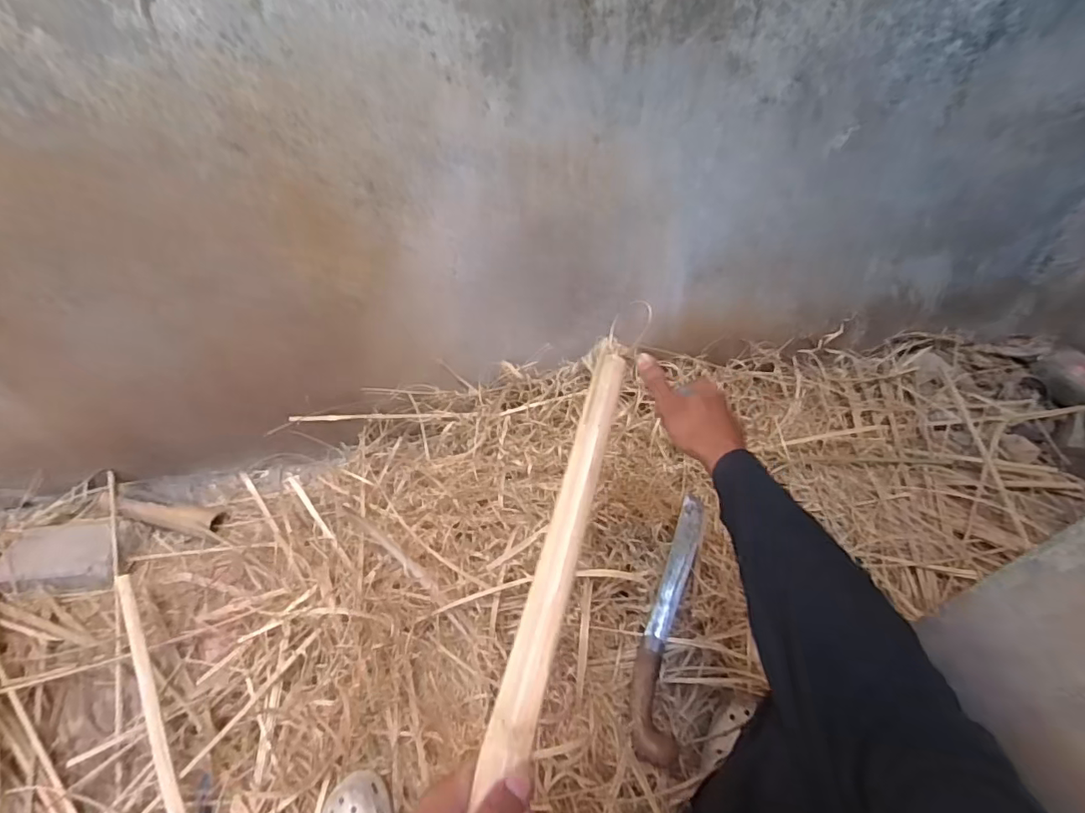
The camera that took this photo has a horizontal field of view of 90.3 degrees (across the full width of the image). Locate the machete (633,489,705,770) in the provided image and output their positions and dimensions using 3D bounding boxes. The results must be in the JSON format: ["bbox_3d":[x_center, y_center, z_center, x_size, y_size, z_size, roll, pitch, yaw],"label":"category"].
[{"bbox_3d":[0.182,0.287,0.771,0.063,0.051,0.384,12,54,12],"label":"machete"}]

